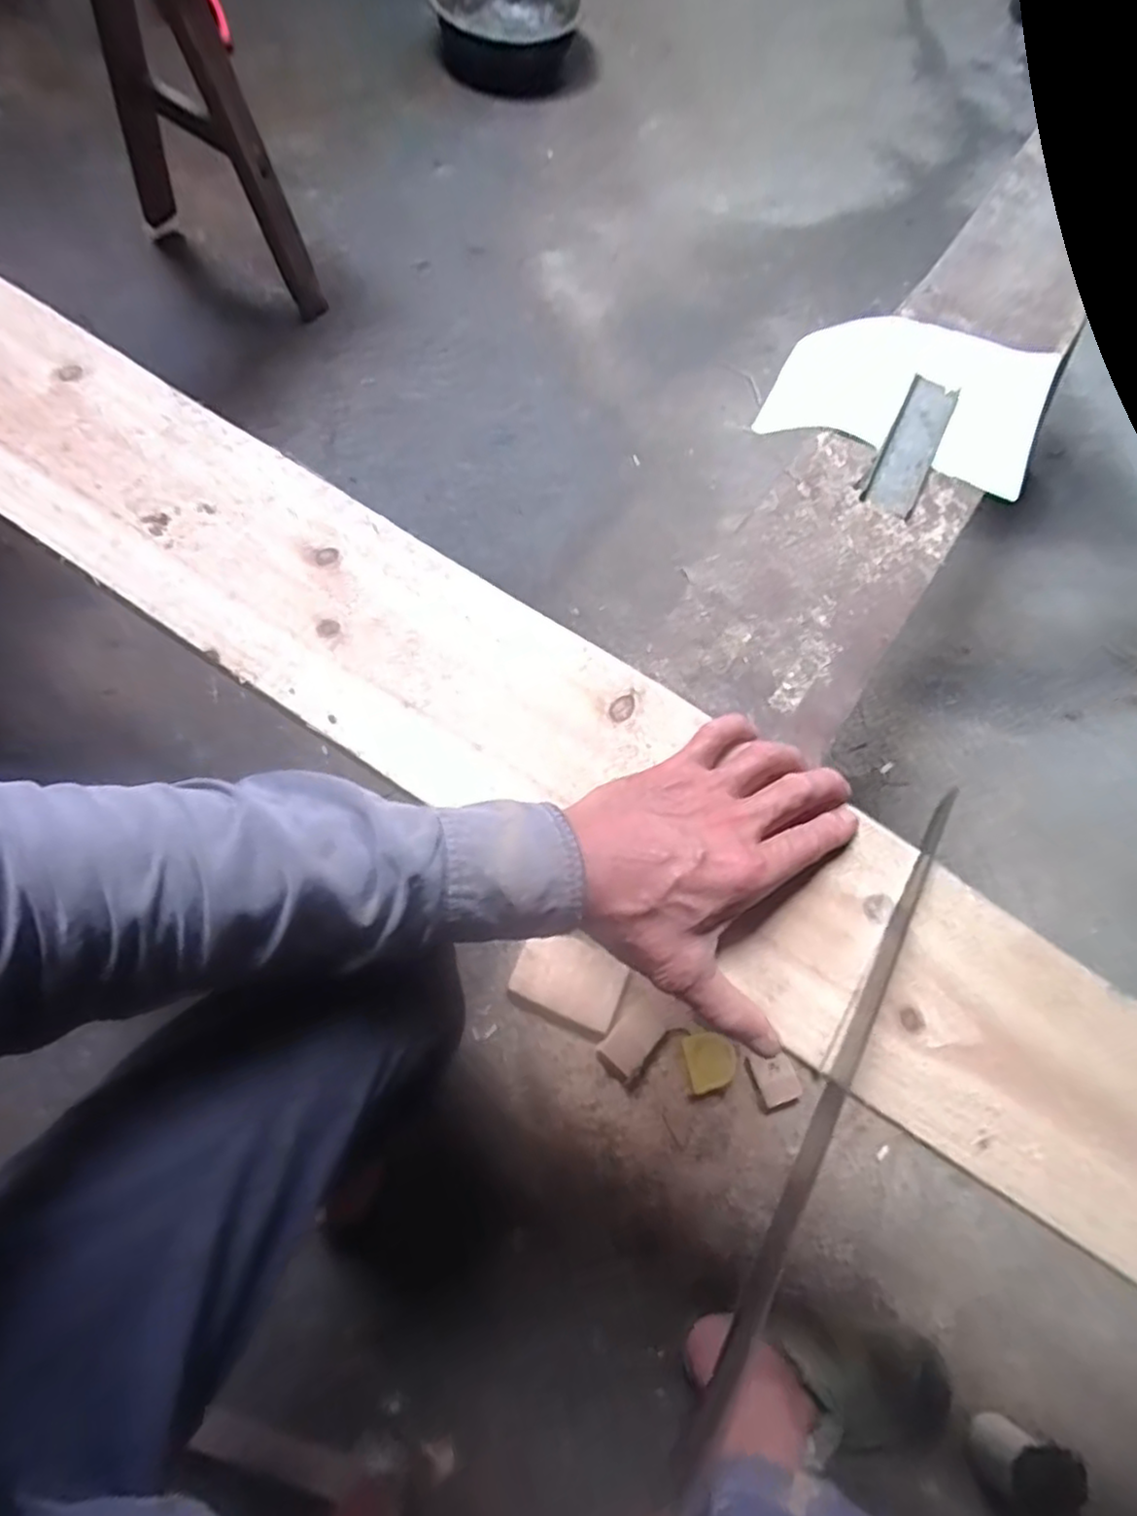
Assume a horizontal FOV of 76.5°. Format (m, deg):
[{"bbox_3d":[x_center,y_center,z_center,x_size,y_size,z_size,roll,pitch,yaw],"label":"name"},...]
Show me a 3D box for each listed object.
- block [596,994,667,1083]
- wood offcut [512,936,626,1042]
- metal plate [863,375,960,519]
[{"bbox_3d":[0.069,0.305,0.788,0.054,0.010,0.081,38,69,14],"label":"block"},{"bbox_3d":[0.001,0.249,0.812,0.119,0.016,0.086,24,67,8],"label":"wood offcut"},{"bbox_3d":[0.262,-0.238,0.548,0.038,0.004,0.142,28,68,2],"label":"metal plate"}]

